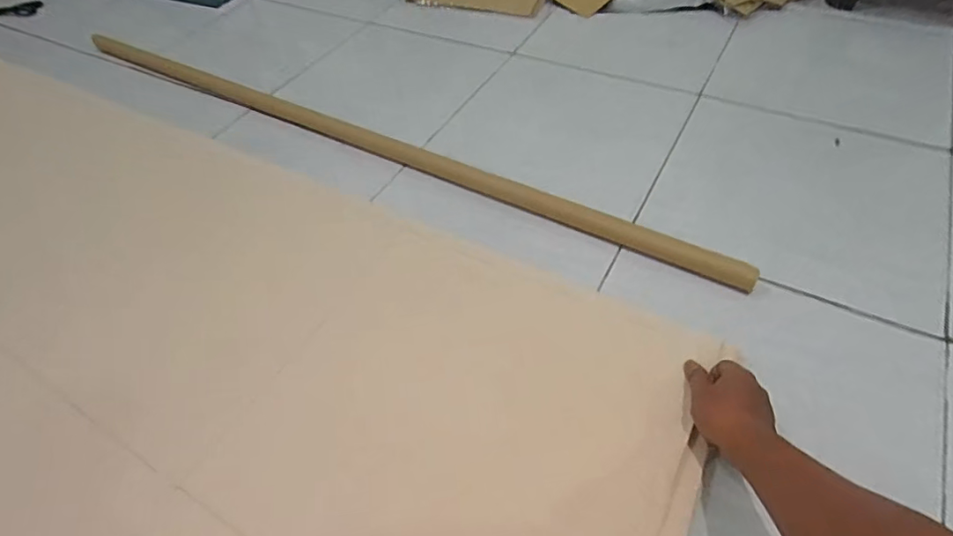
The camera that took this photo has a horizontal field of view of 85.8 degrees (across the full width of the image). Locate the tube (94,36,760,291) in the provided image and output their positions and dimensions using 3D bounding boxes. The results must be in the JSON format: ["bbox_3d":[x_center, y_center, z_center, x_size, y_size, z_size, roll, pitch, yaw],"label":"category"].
[{"bbox_3d":[-0.233,-0.241,0.930,1.398,0.033,0.035,23,56,22],"label":"tube"}]

